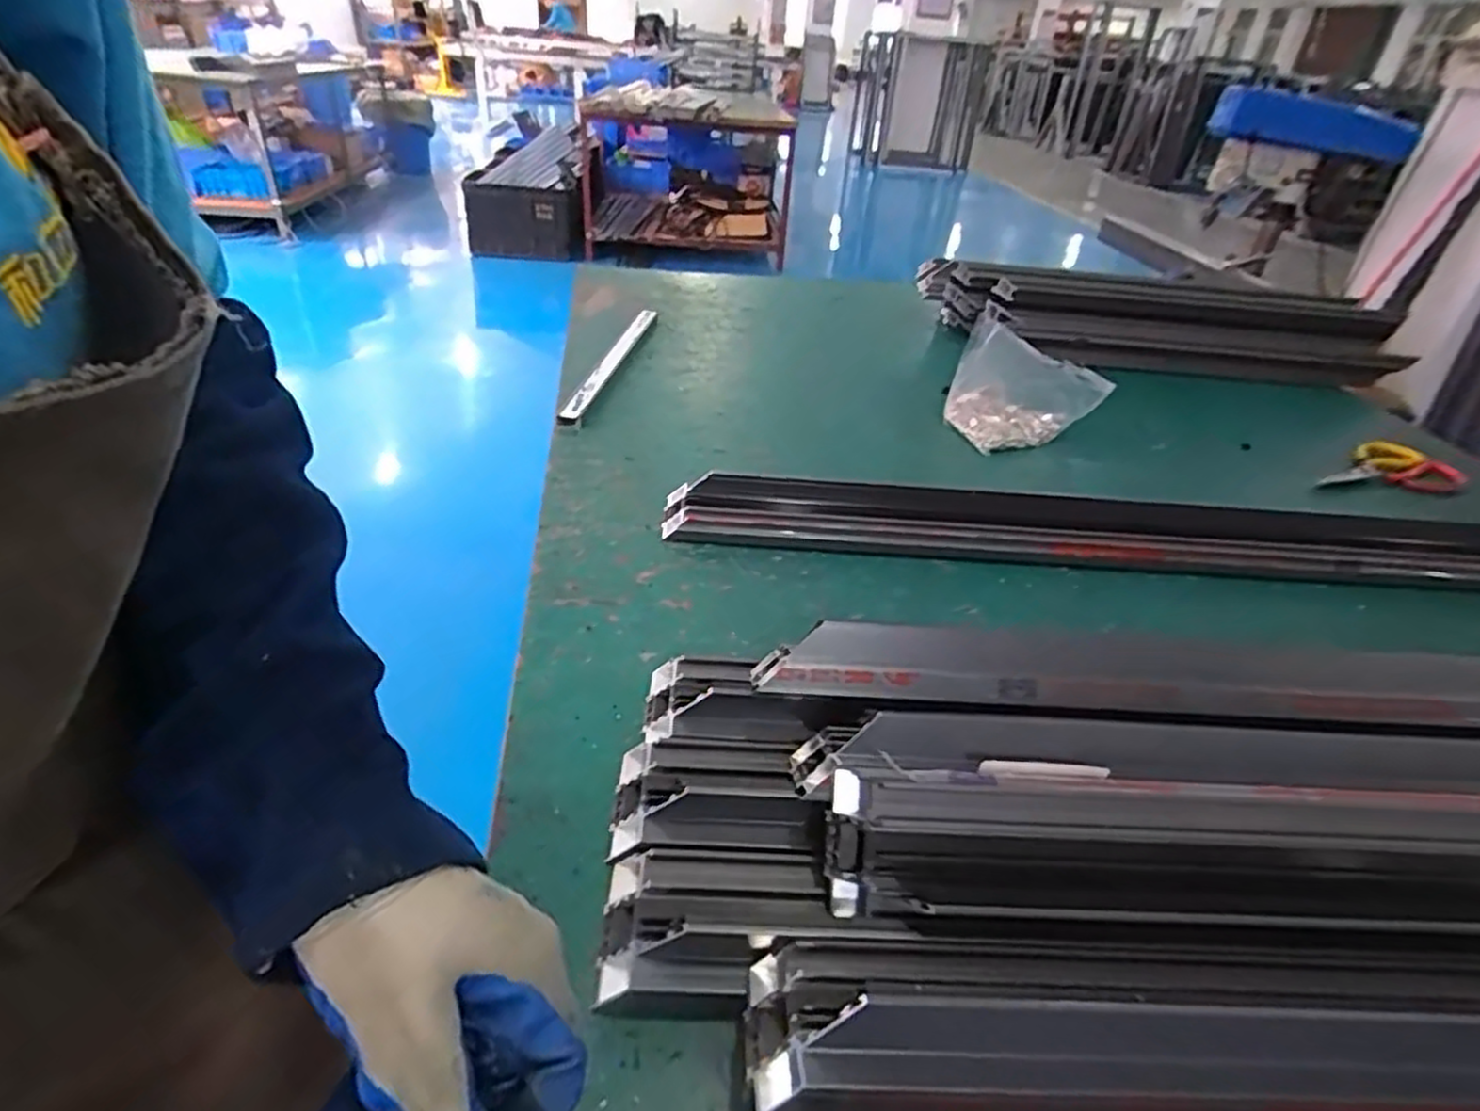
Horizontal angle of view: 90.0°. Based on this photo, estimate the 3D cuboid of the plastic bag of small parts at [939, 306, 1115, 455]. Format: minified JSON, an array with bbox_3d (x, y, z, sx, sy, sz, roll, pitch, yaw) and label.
[{"bbox_3d":[0.343,-0.197,0.917,0.194,0.142,0.065,29,29,-10],"label":"plastic bag of small parts"}]

